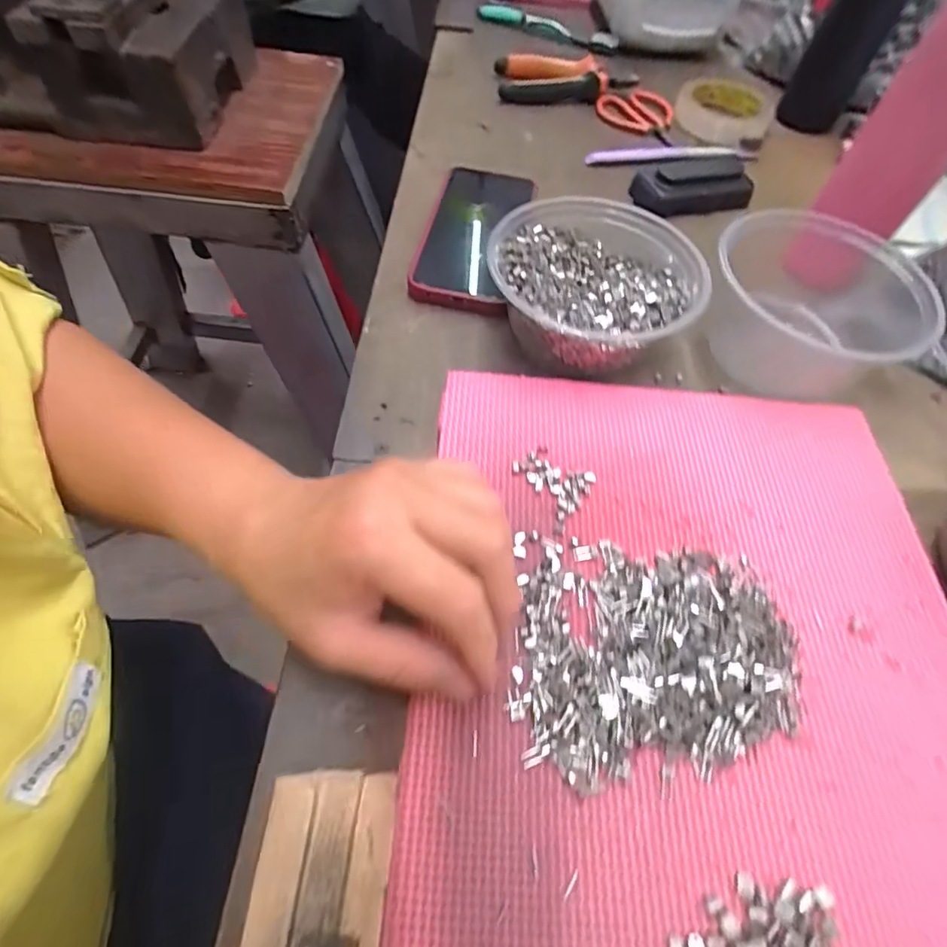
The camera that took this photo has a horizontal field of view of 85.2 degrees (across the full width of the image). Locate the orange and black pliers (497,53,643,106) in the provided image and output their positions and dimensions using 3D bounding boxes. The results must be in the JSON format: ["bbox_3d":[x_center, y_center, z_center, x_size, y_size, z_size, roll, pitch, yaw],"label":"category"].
[{"bbox_3d":[0.100,-0.438,0.568,0.146,0.027,0.073,-3,59,-5],"label":"orange and black pliers"}]

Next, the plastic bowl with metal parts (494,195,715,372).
[{"bbox_3d":[0.078,-0.122,0.343,0.129,0.055,0.119,2,59,-2],"label":"plastic bowl with metal parts"}]

